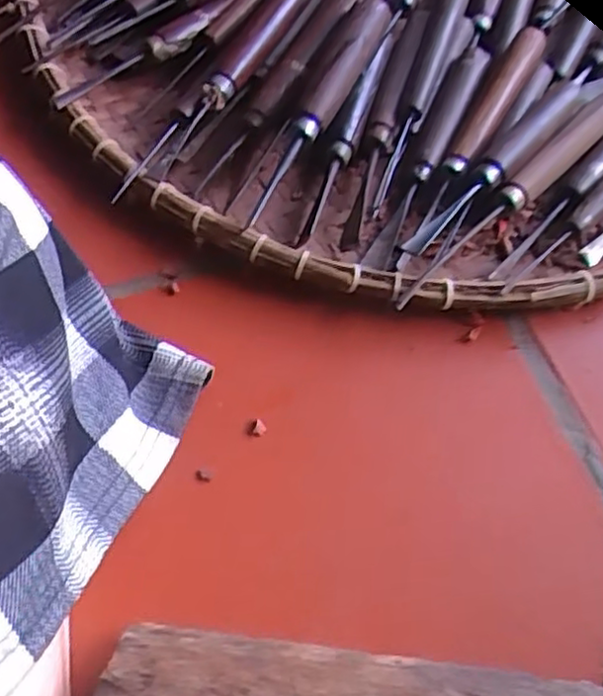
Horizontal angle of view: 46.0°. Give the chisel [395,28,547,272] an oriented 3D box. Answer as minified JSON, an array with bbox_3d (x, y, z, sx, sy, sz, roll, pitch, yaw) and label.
[{"bbox_3d":[0.099,-0.125,0.416,0.020,0.022,0.184,29,65,11],"label":"chisel"}]

